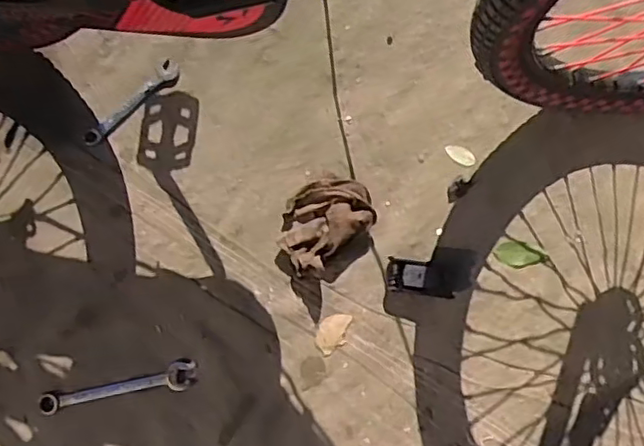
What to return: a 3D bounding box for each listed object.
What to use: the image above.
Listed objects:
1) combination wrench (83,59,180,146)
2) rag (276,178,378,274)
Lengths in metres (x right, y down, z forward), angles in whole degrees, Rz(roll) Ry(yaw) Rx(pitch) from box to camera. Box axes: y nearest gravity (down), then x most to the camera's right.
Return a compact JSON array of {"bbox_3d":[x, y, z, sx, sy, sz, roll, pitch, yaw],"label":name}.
[{"bbox_3d":[-0.237,-0.149,0.764,0.144,0.012,0.029,-42,90,-2],"label":"combination wrench"},{"bbox_3d":[0.002,-0.005,0.745,0.123,0.039,0.087,-39,89,-2],"label":"rag"}]

